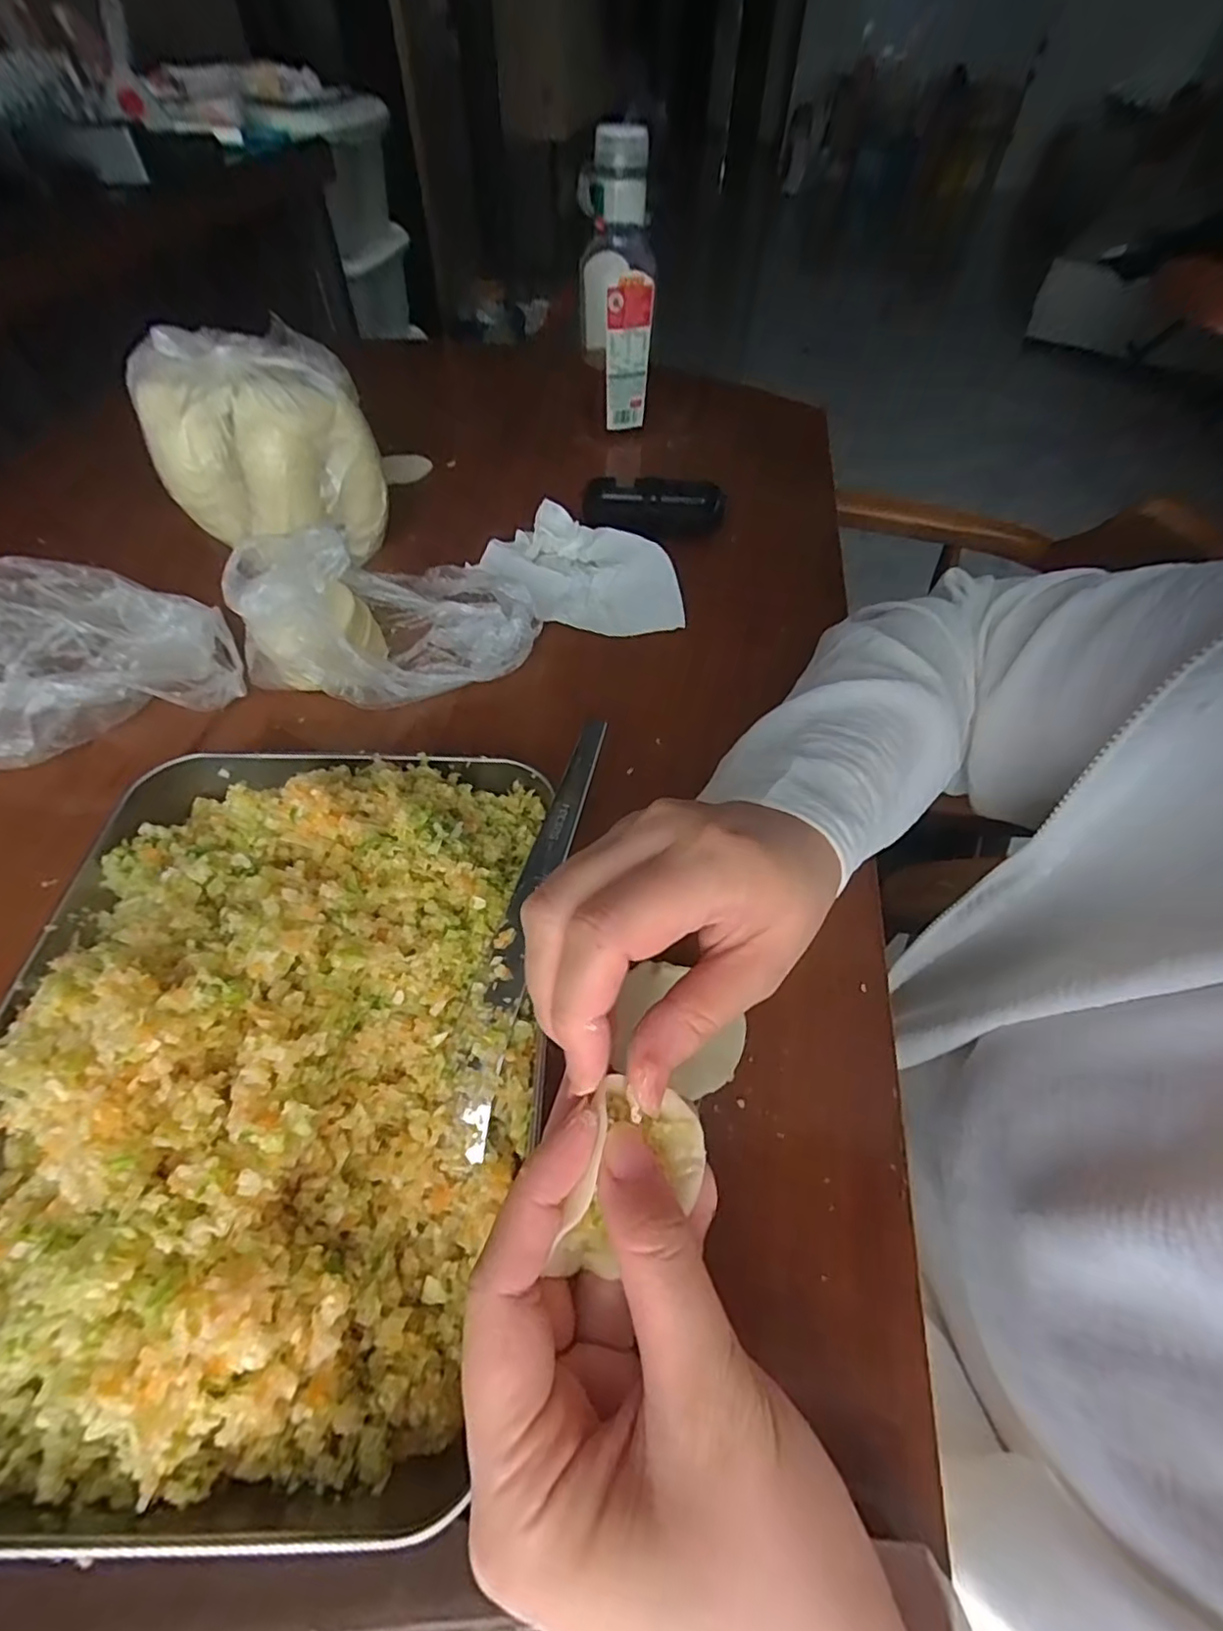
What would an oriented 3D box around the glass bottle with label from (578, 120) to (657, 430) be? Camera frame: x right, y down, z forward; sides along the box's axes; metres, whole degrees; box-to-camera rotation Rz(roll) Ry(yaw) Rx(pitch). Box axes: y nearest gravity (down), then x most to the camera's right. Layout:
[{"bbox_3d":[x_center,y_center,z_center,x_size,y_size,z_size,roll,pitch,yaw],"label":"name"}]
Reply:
[{"bbox_3d":[0.005,-0.456,0.536,0.065,0.183,0.061,0,53,0],"label":"glass bottle with label"}]

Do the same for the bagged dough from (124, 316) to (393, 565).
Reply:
[{"bbox_3d":[-0.232,-0.248,0.426,0.140,0.119,0.105,-24,57,-17],"label":"bagged dough"}]

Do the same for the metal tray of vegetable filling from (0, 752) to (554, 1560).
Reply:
[{"bbox_3d":[-0.127,0.076,0.226,0.196,0.078,0.254,1,53,1],"label":"metal tray of vegetable filling"}]

